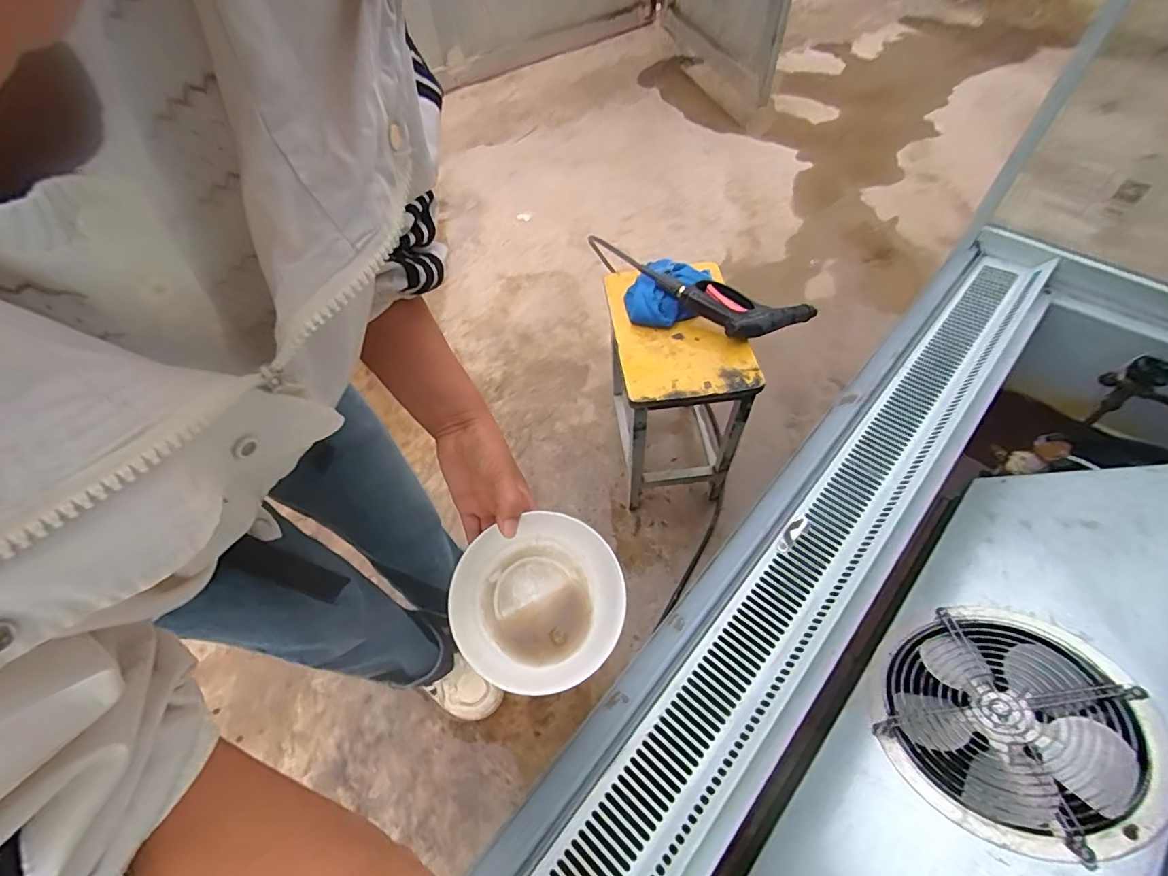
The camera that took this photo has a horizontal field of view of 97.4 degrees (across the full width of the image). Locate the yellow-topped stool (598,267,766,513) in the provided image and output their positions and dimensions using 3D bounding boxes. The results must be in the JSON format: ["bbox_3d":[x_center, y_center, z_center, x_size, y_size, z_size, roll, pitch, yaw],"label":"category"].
[{"bbox_3d":[0.187,-0.081,1.134,0.248,0.452,0.315,-7,56,-2],"label":"yellow-topped stool"}]

